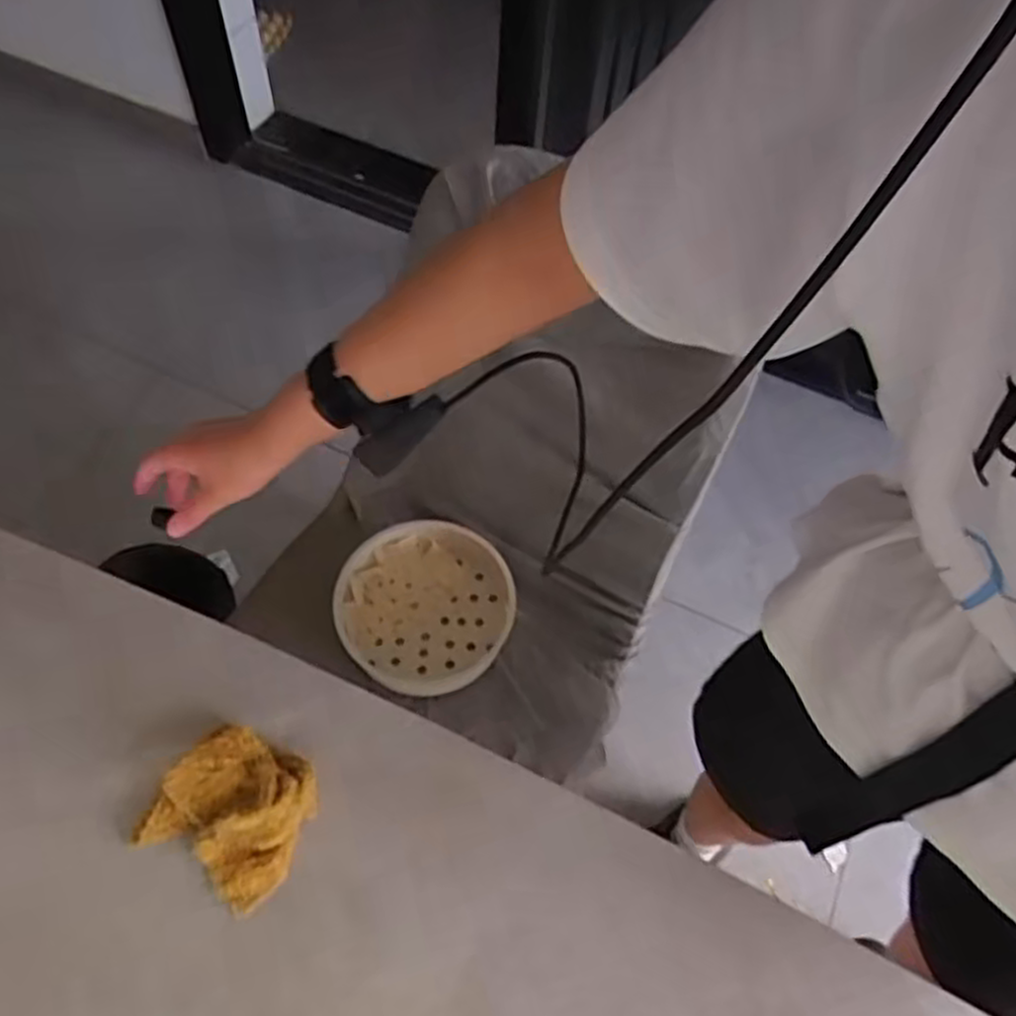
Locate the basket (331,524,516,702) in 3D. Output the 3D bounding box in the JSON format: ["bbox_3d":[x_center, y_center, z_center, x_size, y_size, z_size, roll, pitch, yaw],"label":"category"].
[{"bbox_3d":[-0.096,0.115,0.914,0.200,0.062,0.186,-6,62,-8],"label":"basket"}]

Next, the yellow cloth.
[{"bbox_3d":[-0.195,0.216,0.560,0.102,0.034,0.097,29,63,11],"label":"yellow cloth"}]

